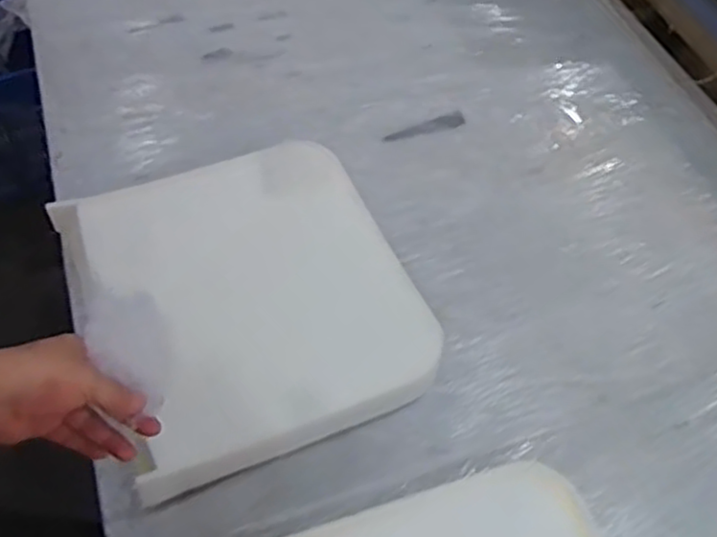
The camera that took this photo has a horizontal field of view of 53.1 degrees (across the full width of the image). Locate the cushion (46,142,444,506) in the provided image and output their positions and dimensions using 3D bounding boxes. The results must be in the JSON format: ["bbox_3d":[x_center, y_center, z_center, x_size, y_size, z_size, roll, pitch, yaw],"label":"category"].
[{"bbox_3d":[-0.157,0.021,0.976,0.404,0.097,0.447,-19,58,-17],"label":"cushion"}]

